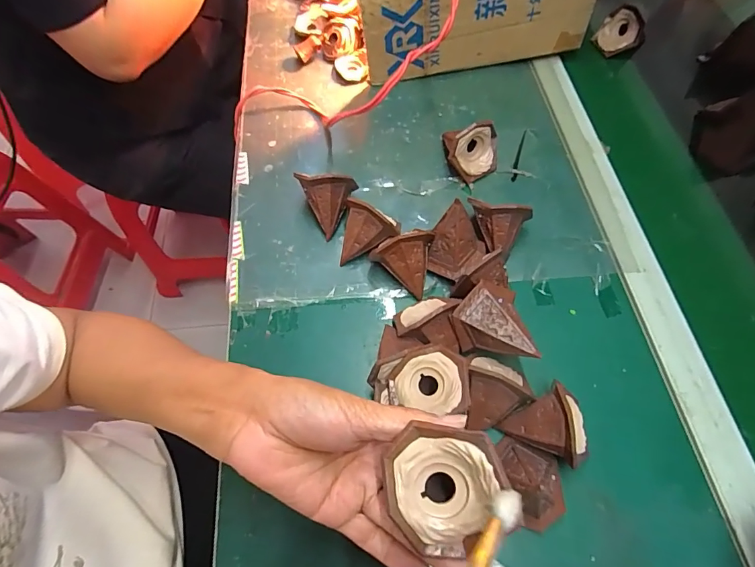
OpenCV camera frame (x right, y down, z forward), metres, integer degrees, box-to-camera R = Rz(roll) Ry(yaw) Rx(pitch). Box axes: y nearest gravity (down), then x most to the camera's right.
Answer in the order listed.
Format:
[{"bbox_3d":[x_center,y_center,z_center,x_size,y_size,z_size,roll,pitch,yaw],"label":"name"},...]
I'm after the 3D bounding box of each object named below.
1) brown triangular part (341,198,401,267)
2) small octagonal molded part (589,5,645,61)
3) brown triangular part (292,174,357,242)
[{"bbox_3d":[-0.009,-0.050,0.422,0.052,0.018,0.065,11,104,17],"label":"brown triangular part"},{"bbox_3d":[0.346,-0.358,0.594,0.063,0.047,0.044,27,65,13],"label":"small octagonal molded part"},{"bbox_3d":[-0.052,-0.087,0.439,0.059,0.055,0.053,-6,62,-3],"label":"brown triangular part"}]

